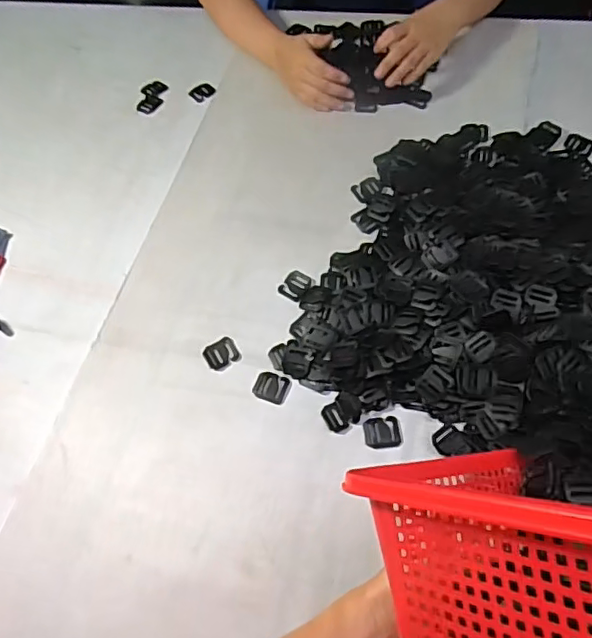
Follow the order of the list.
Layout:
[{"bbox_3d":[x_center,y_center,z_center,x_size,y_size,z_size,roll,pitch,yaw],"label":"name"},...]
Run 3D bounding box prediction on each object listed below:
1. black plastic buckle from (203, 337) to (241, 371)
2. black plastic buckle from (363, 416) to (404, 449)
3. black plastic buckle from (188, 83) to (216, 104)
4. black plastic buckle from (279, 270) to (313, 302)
[{"bbox_3d":[-0.080,0.039,0.616,0.036,0.010,0.030,-25,56,-16],"label":"black plastic buckle"},{"bbox_3d":[0.086,0.112,0.558,0.036,0.007,0.031,-5,52,-2],"label":"black plastic buckle"},{"bbox_3d":[-0.139,-0.337,0.837,0.035,0.007,0.029,-37,60,-23],"label":"black plastic buckle"},{"bbox_3d":[-0.001,-0.039,0.652,0.030,0.007,0.037,28,58,21],"label":"black plastic buckle"}]

